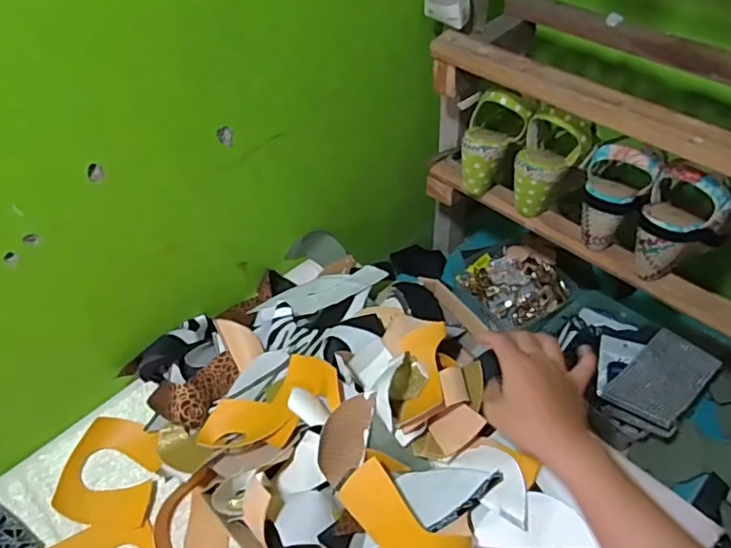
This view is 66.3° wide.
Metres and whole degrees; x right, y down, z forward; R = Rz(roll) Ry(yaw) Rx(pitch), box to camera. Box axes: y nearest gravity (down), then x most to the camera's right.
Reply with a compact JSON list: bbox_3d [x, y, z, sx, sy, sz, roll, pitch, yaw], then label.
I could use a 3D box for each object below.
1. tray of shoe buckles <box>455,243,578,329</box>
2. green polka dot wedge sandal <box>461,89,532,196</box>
[{"bbox_3d":[0.246,0.013,0.927,0.157,0.035,0.149,-21,50,-16],"label":"tray of shoe buckles"},{"bbox_3d":[0.166,-0.179,0.771,0.077,0.142,0.064,35,30,30],"label":"green polka dot wedge sandal"}]

